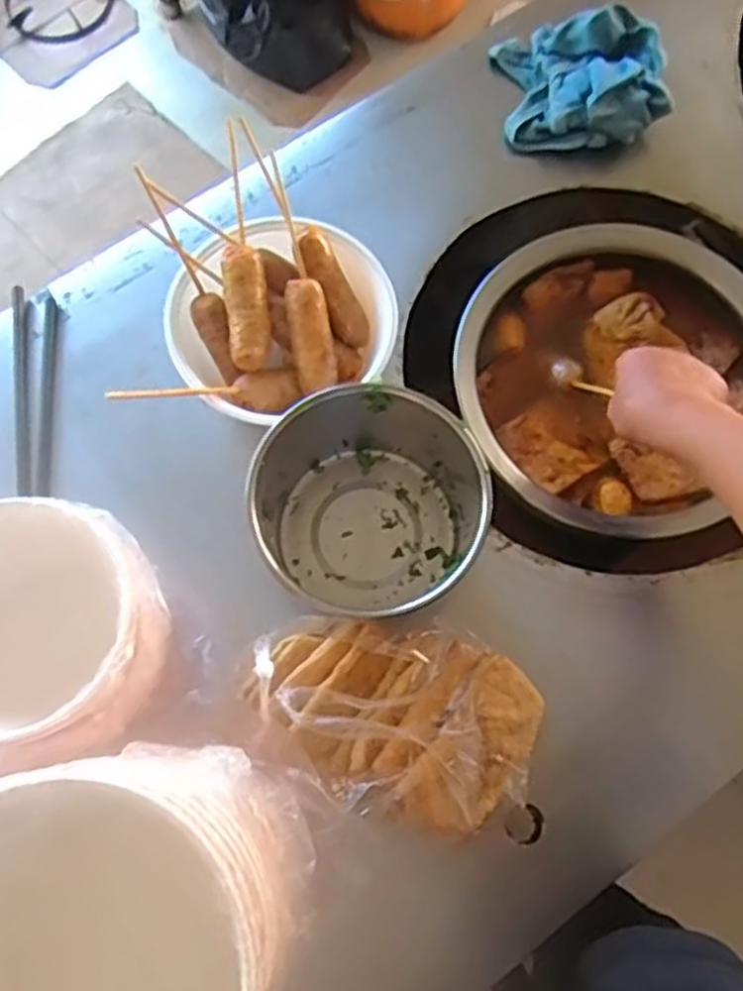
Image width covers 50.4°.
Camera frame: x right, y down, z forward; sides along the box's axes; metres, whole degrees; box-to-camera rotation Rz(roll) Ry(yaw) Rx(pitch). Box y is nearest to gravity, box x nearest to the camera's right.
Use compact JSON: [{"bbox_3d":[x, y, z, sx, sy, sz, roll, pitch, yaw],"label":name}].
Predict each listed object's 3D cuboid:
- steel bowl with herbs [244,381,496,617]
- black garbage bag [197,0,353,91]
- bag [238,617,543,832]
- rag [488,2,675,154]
[{"bbox_3d":[-0.001,-0.006,0.570,0.151,0.107,0.156,0,73,0],"label":"steel bowl with herbs"},{"bbox_3d":[-0.174,-0.933,1.512,0.269,0.224,0.181,-24,75,-7],"label":"black garbage bag"},{"bbox_3d":[0.014,0.145,0.520,0.201,0.070,0.118,13,73,4],"label":"bag"},{"bbox_3d":[0.190,-0.373,0.711,0.147,0.045,0.126,-3,73,-1],"label":"rag"}]

